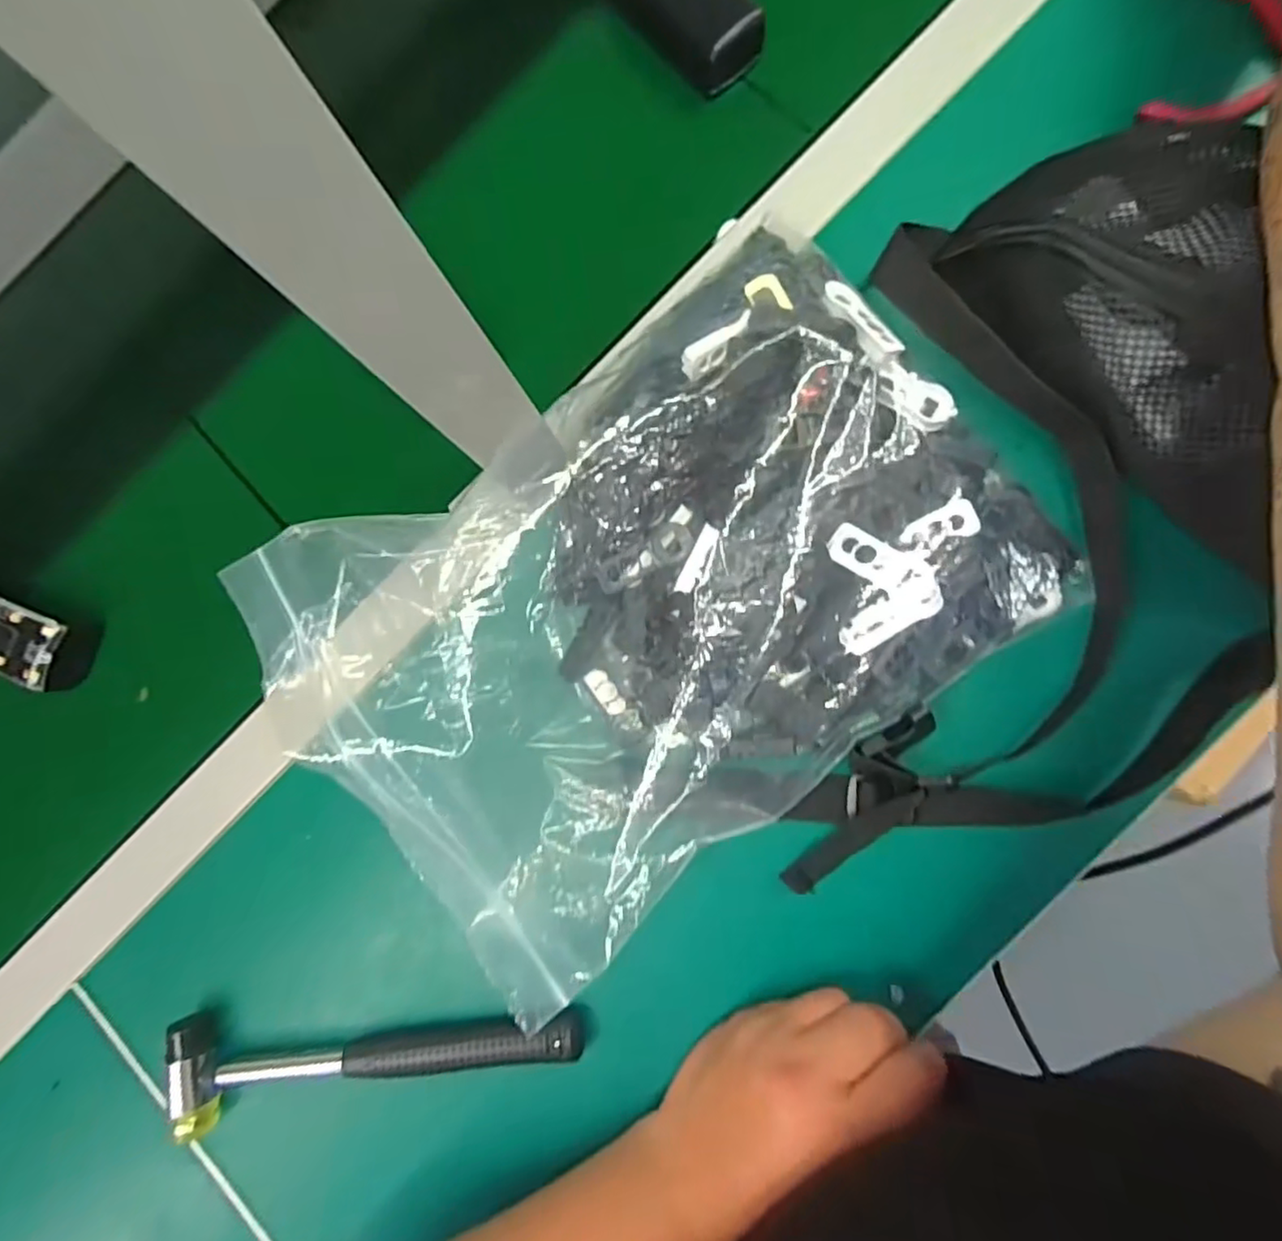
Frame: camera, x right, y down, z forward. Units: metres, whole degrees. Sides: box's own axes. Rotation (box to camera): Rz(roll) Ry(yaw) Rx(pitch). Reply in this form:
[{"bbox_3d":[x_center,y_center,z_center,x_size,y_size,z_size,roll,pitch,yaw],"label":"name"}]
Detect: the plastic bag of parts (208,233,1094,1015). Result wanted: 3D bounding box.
[{"bbox_3d":[0.016,-0.015,0.329,0.367,0.088,0.262,-36,82,2],"label":"plastic bag of parts"}]

